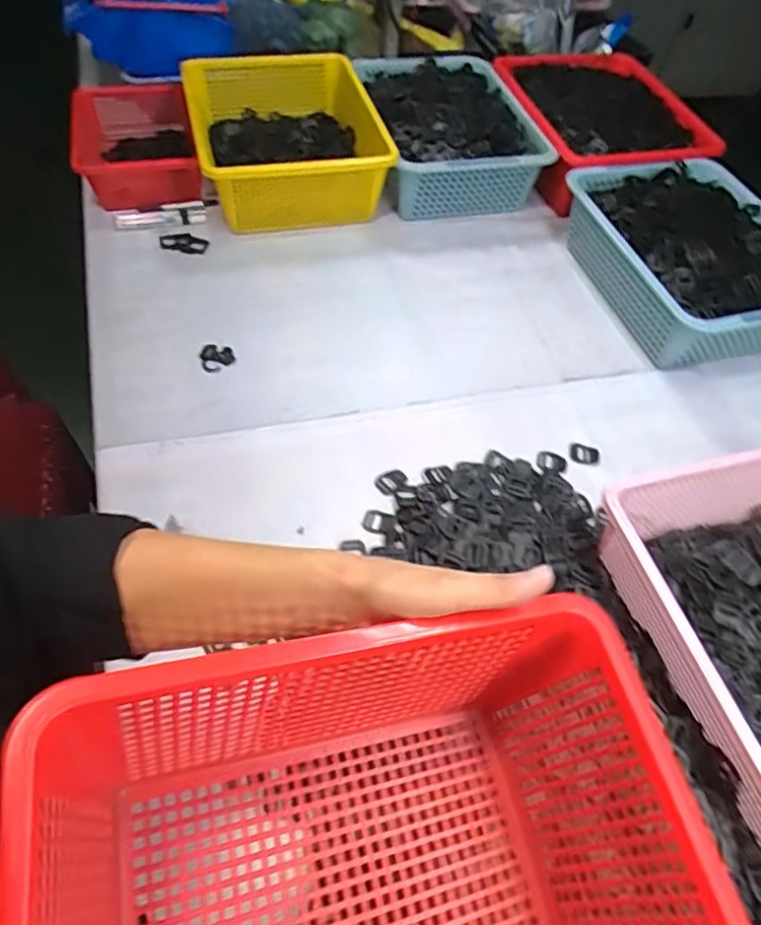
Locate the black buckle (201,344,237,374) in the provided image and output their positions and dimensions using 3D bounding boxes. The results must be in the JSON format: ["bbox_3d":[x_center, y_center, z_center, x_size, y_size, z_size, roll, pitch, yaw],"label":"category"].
[{"bbox_3d":[-0.232,-0.149,0.863,0.046,0.006,0.048,-17,58,-17],"label":"black buckle"}]

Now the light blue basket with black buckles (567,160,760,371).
[{"bbox_3d":[0.521,-0.341,1.009,0.307,0.127,0.414,-9,55,-12],"label":"light blue basket with black buckles"}]

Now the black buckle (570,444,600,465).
[{"bbox_3d":[0.275,-0.011,0.817,0.042,0.006,0.026,8,54,0],"label":"black buckle"}]

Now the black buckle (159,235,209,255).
[{"bbox_3d":[-0.333,-0.366,1.019,0.081,0.011,0.043,12,54,3],"label":"black buckle"}]

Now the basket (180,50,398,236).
[{"bbox_3d":[-0.170,-0.615,1.121,0.330,0.117,0.423,-10,56,-13],"label":"basket"}]

